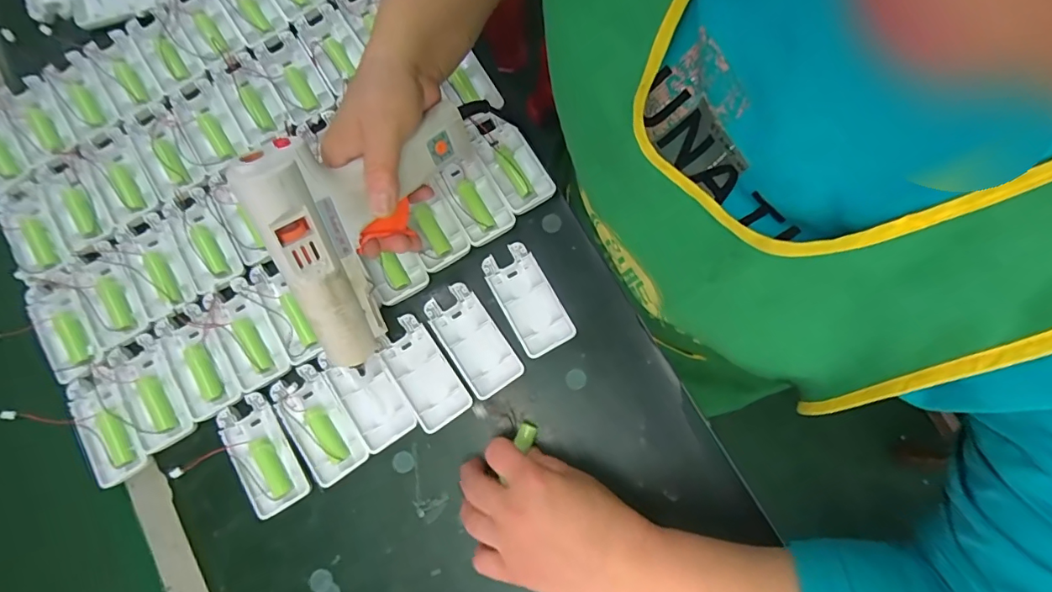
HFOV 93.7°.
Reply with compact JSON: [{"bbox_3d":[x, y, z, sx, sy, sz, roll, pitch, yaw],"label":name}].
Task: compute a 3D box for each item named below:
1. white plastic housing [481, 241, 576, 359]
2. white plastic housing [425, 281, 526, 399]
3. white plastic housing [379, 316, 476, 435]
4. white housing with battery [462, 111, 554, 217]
[{"bbox_3d":[0.001,0.003,0.420,0.045,0.013,0.092,-28,78,-5],"label":"white plastic housing"},{"bbox_3d":[-0.044,0.037,0.414,0.045,0.010,0.092,-34,79,-6],"label":"white plastic housing"},{"bbox_3d":[-0.086,0.064,0.410,0.044,0.010,0.091,-35,79,-6],"label":"white plastic housing"},{"bbox_3d":[-0.016,-0.121,0.441,0.043,0.023,0.097,-32,78,-6],"label":"white housing with battery"}]

